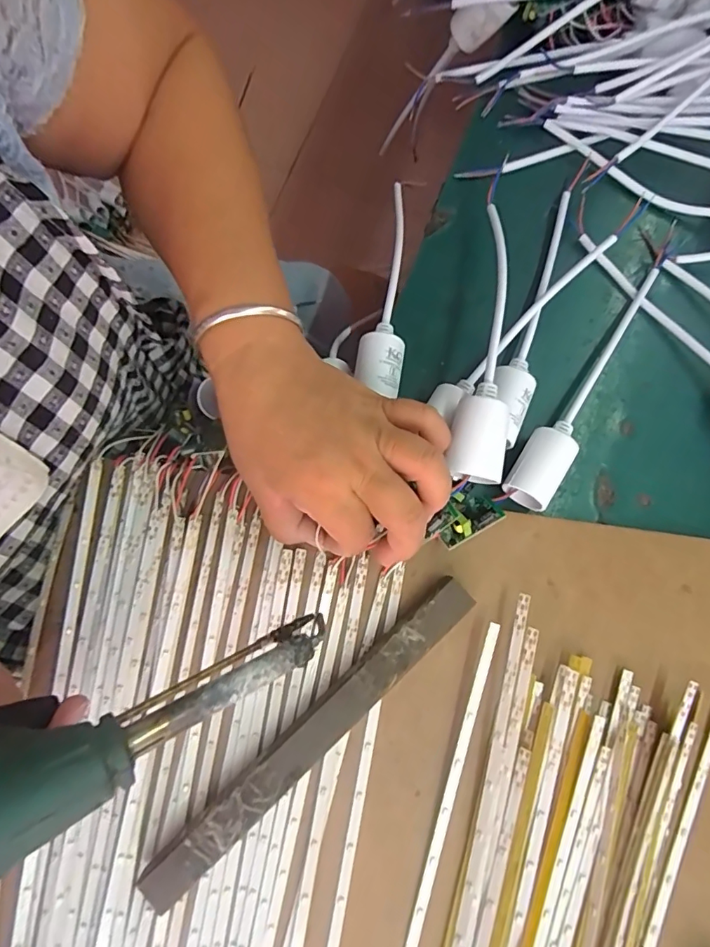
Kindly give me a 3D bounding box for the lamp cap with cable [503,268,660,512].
[{"bbox_3d":[0.144,-0.061,0.303,0.028,0.023,0.180,31,80,5],"label":"lamp cap with cable"}]

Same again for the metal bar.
[{"bbox_3d":[-0.020,0.137,0.261,0.214,0.017,0.021,-42,82,-8],"label":"metal bar"}]

